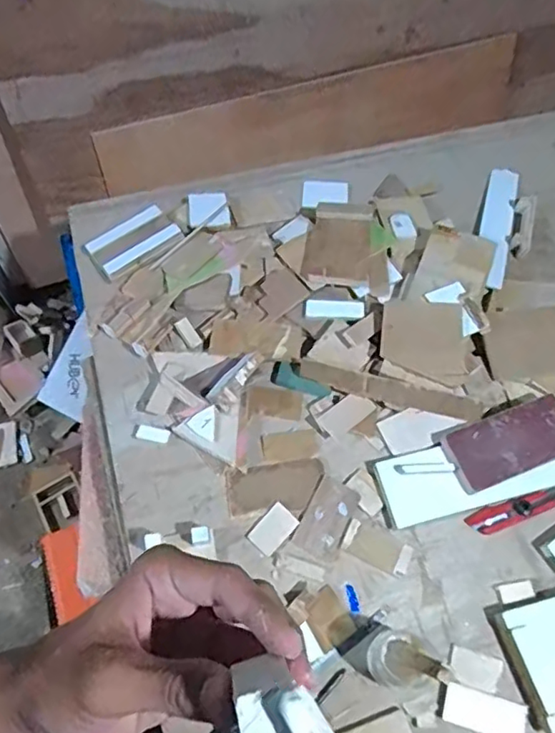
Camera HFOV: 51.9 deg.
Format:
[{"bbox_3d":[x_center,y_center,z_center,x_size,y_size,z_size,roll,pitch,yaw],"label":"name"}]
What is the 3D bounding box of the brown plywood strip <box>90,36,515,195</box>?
[{"bbox_3d":[0.126,-0.682,1.569,1.222,0.223,0.032,-18,41,-14],"label":"brown plywood strip"}]

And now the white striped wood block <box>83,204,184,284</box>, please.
[{"bbox_3d":[-0.250,-0.217,0.986,0.153,0.020,0.101,-28,65,-17],"label":"white striped wood block"}]

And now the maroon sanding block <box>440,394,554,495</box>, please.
[{"bbox_3d":[0.343,0.113,0.833,0.197,0.031,0.090,-22,65,-7],"label":"maroon sanding block"}]

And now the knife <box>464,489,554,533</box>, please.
[{"bbox_3d":[0.347,0.201,0.810,0.160,0.011,0.031,-16,62,-11],"label":"knife"}]

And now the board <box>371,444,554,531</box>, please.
[{"bbox_3d":[0.389,0.127,0.832,0.496,0.025,0.099,-12,61,-8],"label":"board"}]

